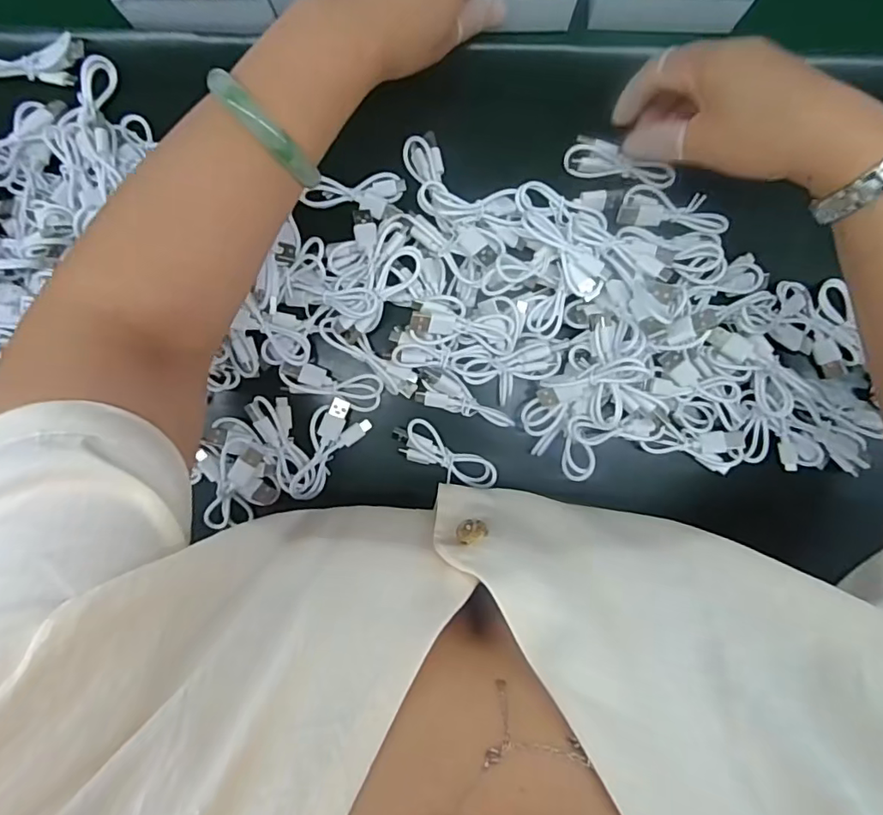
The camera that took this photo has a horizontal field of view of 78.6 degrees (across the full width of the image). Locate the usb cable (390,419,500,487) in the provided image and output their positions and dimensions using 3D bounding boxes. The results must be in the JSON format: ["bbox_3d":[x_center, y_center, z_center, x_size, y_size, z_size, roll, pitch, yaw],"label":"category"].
[{"bbox_3d":[0.002,0.034,0.373,0.075,0.013,0.028,32,92,-2],"label":"usb cable"}]

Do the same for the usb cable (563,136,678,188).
[{"bbox_3d":[0.121,-0.163,0.366,0.072,0.011,0.023,16,92,-1],"label":"usb cable"}]

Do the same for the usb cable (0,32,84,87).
[{"bbox_3d":[-0.275,-0.234,0.360,0.066,0.024,0.029,-8,92,0],"label":"usb cable"}]

